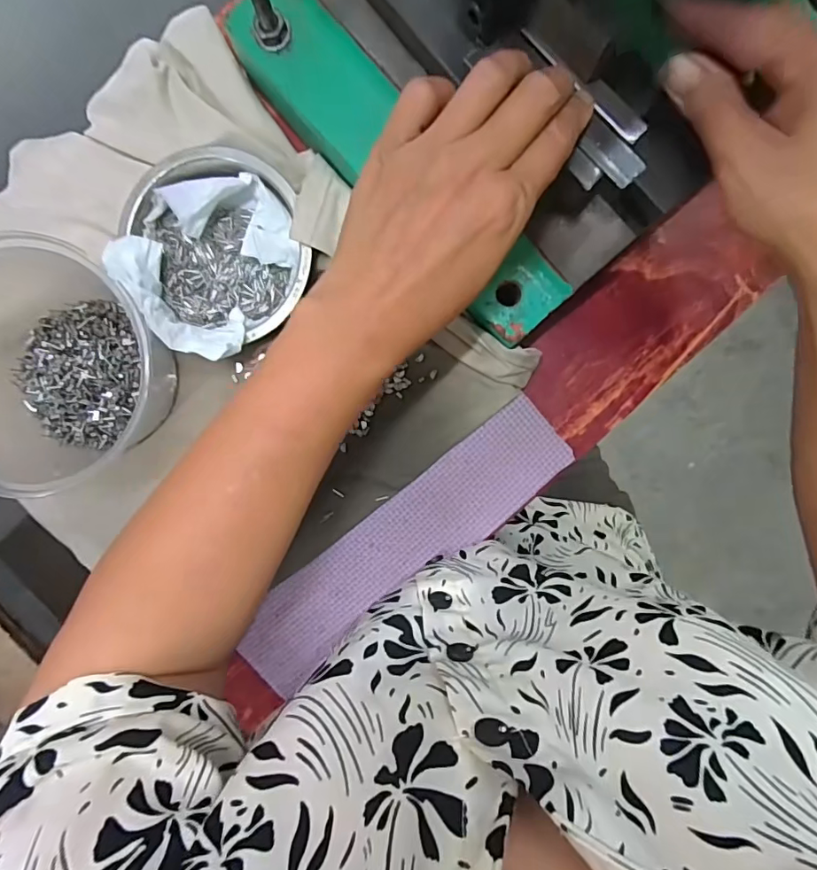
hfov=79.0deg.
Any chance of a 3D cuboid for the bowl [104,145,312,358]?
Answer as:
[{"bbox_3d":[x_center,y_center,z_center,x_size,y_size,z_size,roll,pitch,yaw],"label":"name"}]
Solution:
[{"bbox_3d":[-0.127,-0.119,0.327,0.113,0.037,0.120,0,86,3],"label":"bowl"}]

